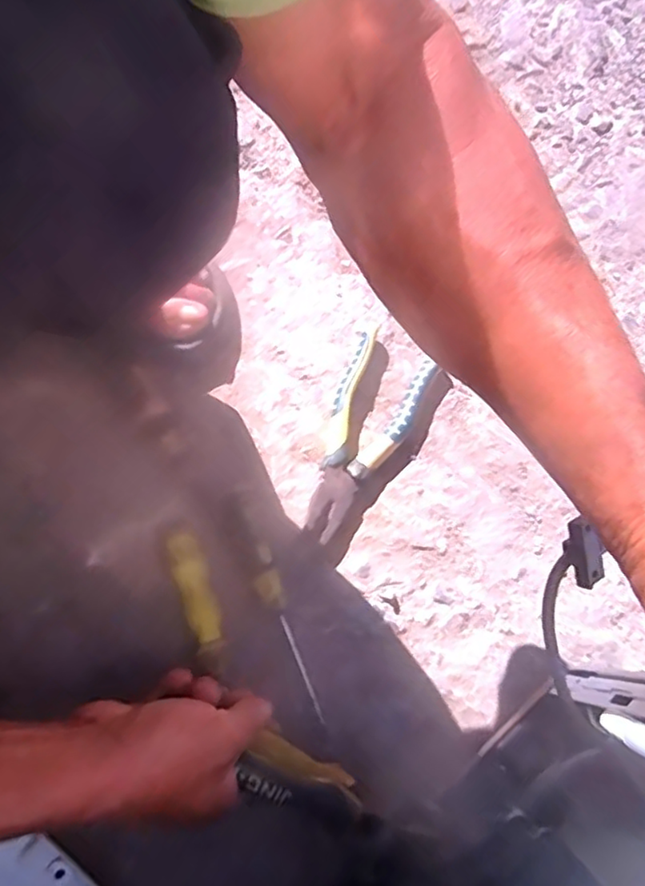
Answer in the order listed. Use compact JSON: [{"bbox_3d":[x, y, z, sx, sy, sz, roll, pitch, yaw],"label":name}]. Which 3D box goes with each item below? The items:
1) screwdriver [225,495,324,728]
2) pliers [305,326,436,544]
[{"bbox_3d":[-0.037,0.121,0.479,0.020,0.022,0.175,-21,74,-9],"label":"screwdriver"},{"bbox_3d":[0.033,-0.005,0.526,0.066,0.018,0.177,22,72,5],"label":"pliers"}]

